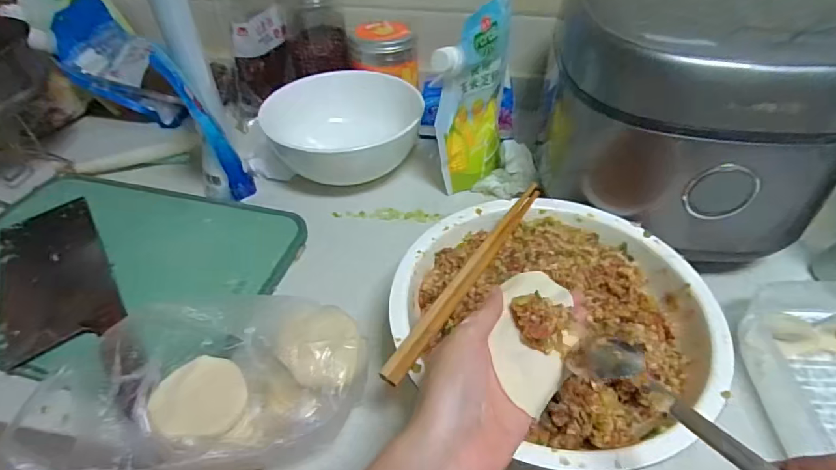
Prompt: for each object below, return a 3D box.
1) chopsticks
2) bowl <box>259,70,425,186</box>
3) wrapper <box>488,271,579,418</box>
[{"bbox_3d":[0.045,0.027,0.381,0.018,0.014,0.240,24,49,25],"label":"chopsticks"},{"bbox_3d":[-0.093,-0.153,0.629,0.194,0.078,0.188,-4,43,-2],"label":"bowl"},{"bbox_3d":[0.075,0.065,0.300,0.047,0.027,0.088,16,65,11],"label":"wrapper"}]

